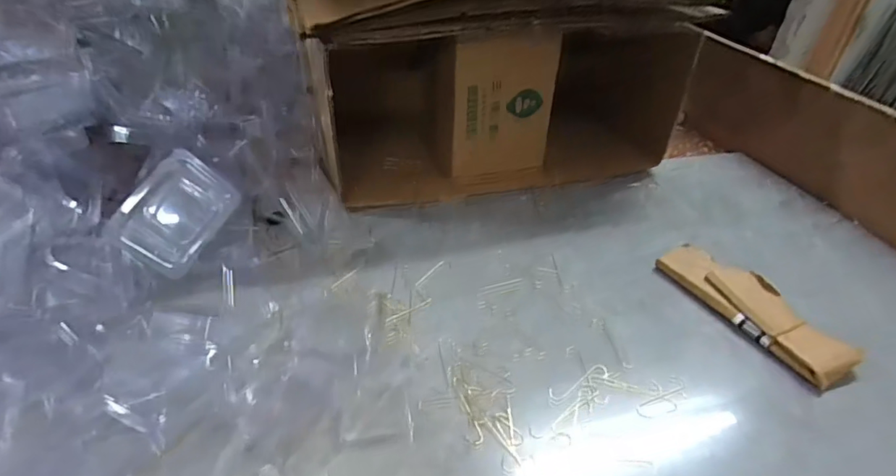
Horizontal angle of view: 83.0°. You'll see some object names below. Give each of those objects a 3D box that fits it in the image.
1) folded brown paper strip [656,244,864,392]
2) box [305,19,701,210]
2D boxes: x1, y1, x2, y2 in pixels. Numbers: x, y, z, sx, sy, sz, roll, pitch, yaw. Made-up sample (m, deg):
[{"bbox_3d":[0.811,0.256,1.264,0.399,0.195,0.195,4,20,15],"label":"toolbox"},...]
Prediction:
[{"bbox_3d":[0.318,0.070,0.532,0.064,0.035,0.195,-15,40,-26],"label":"folded brown paper strip"},{"bbox_3d":[0.077,-0.195,0.711,0.499,0.214,0.232,-10,38,-20],"label":"box"}]

